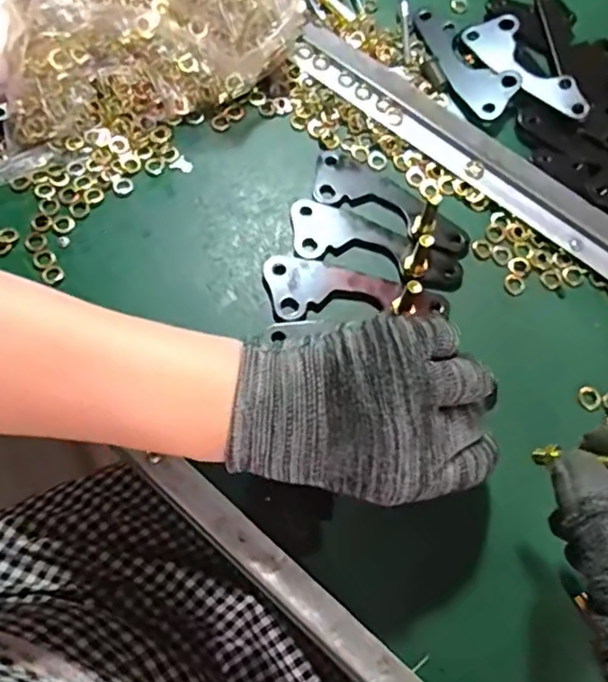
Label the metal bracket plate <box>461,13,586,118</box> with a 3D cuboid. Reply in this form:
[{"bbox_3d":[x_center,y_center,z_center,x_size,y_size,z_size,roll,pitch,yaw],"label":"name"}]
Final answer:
[{"bbox_3d":[0.154,-0.189,0.427,0.037,0.013,0.102,-26,71,-11],"label":"metal bracket plate"}]

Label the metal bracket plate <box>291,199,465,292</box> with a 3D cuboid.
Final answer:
[{"bbox_3d":[0.042,-0.055,0.378,0.112,0.004,0.037,24,69,9],"label":"metal bracket plate"}]

